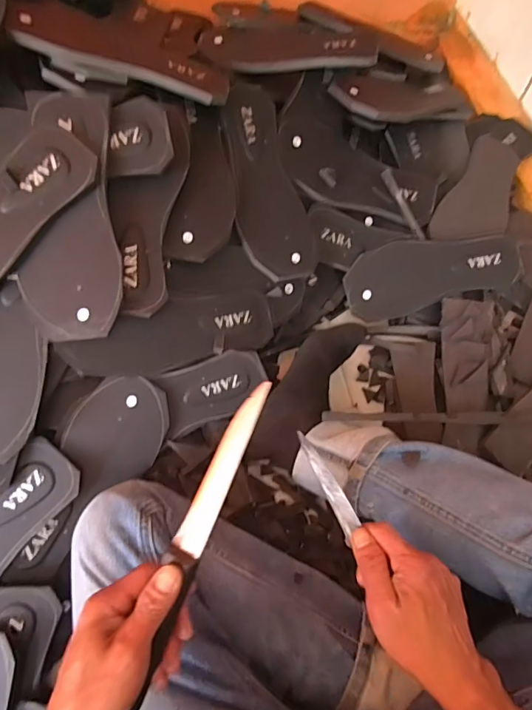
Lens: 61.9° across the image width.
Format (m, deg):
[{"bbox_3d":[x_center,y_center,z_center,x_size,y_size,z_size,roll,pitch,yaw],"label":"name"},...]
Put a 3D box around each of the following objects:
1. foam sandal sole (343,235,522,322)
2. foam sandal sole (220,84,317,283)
[{"bbox_3d":[0.236,-0.120,0.630,0.249,0.015,0.098,-16,98,-1],"label":"foam sandal sole"},{"bbox_3d":[-0.001,-0.222,0.576,0.098,0.015,0.254,-14,90,-21],"label":"foam sandal sole"}]

